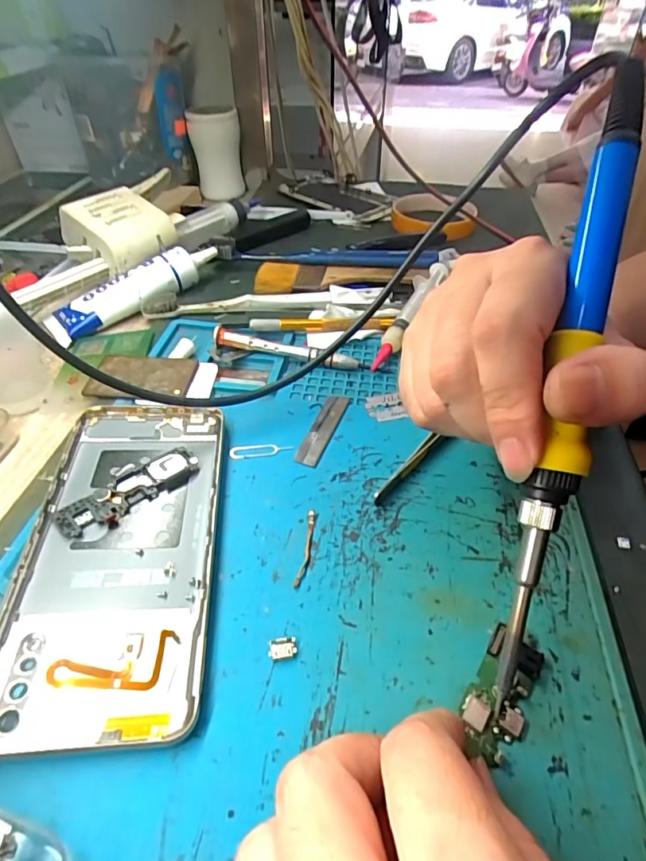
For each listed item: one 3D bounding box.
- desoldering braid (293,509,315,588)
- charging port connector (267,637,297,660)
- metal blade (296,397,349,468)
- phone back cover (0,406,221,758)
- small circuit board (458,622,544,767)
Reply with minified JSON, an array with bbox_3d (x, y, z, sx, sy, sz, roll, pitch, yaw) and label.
[{"bbox_3d":[-0.007,0.050,0.213,0.004,0.004,0.038,6,44,6],"label":"desoldering braid"},{"bbox_3d":[-0.015,0.081,0.181,0.010,0.004,0.008,-1,43,-2],"label":"charging port connector"},{"bbox_3d":[0.000,-0.002,0.267,0.014,0.004,0.057,14,45,14],"label":"metal blade"},{"bbox_3d":[-0.085,0.045,0.212,0.074,0.013,0.161,-3,43,-4],"label":"phone back cover"},{"bbox_3d":[0.062,0.091,0.169,0.020,0.004,0.043,24,51,23],"label":"small circuit board"}]

